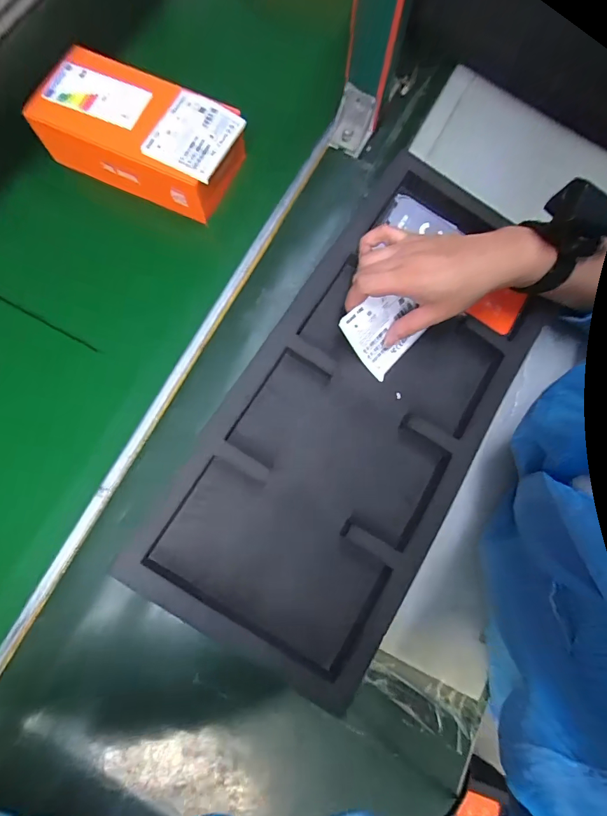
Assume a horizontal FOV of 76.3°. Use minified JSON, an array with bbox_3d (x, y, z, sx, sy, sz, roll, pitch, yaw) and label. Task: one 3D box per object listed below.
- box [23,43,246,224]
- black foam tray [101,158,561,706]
[{"bbox_3d":[-0.168,-0.286,0.413,0.213,0.059,0.110,24,78,4],"label":"box"},{"bbox_3d":[0.063,-0.016,0.363,0.212,0.034,0.484,31,78,6],"label":"black foam tray"}]

